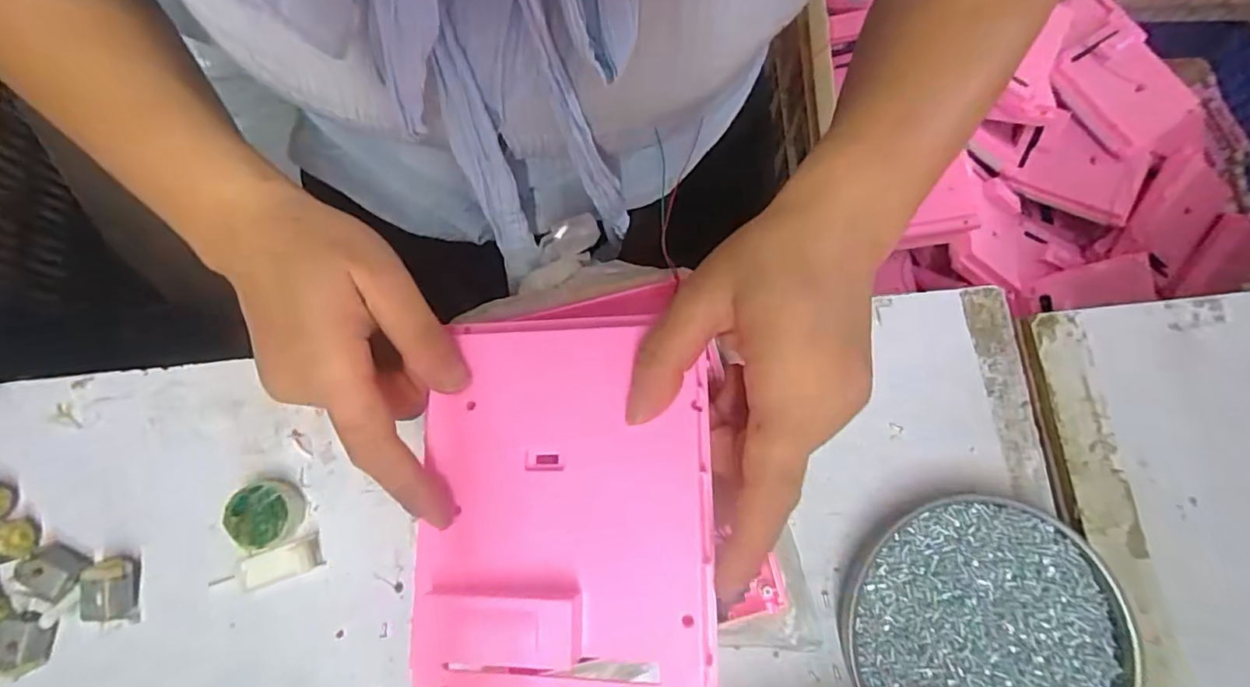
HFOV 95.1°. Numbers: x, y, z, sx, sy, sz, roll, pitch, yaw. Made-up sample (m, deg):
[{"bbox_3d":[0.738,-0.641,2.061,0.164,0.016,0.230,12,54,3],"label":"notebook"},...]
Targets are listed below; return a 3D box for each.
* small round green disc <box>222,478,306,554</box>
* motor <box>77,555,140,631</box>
[{"bbox_3d":[-0.188,0.090,0.297,0.032,0.017,0.032,0,79,0],"label":"small round green disc"},{"bbox_3d":[-0.262,0.126,0.290,0.019,0.014,0.033,-5,79,-1],"label":"motor"}]

